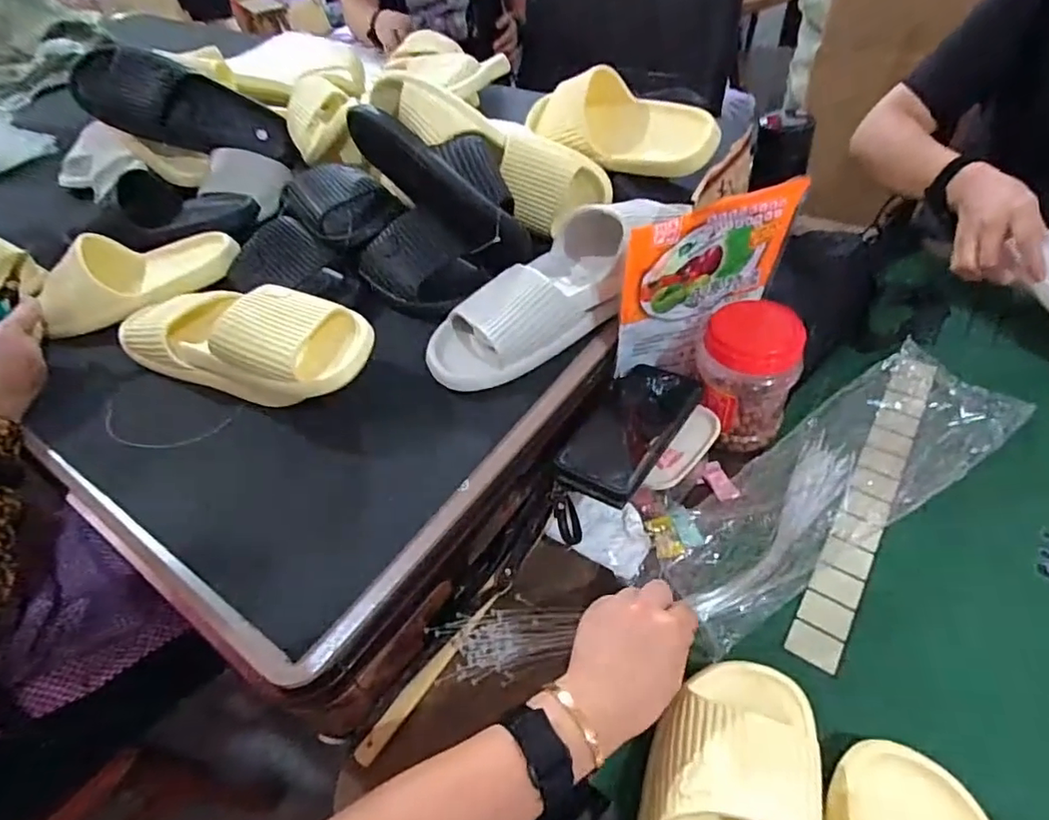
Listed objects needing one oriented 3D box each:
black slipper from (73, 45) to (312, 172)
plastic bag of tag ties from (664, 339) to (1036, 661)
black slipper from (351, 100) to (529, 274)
[{"bbox_3d":[-0.470,-0.424,0.812,0.282,0.106,0.073,8,40,-29],"label":"black slipper"},{"bbox_3d":[0.304,0.065,0.550,0.424,0.024,0.125,-28,51,-19],"label":"plastic bag of tag ties"},{"bbox_3d":[-0.090,-0.254,0.646,0.275,0.094,0.079,41,62,19],"label":"black slipper"}]

